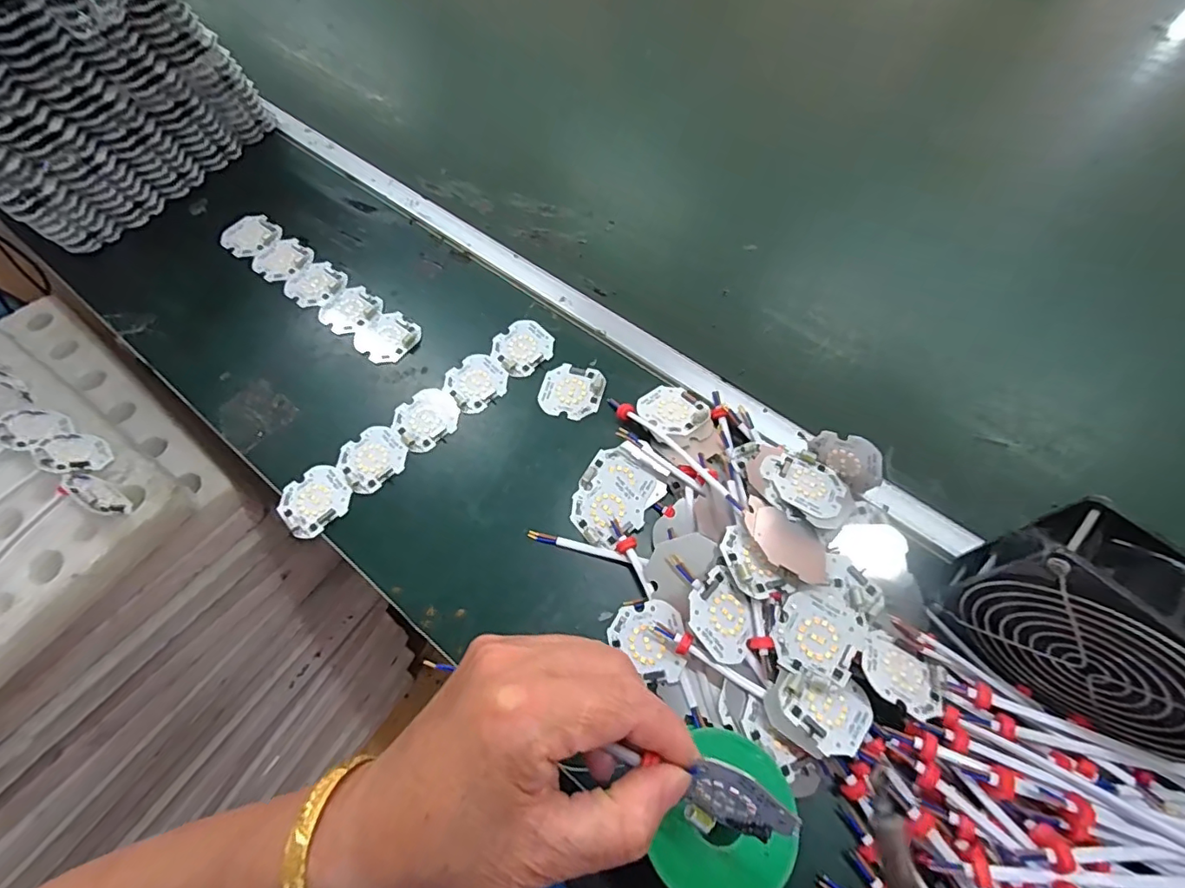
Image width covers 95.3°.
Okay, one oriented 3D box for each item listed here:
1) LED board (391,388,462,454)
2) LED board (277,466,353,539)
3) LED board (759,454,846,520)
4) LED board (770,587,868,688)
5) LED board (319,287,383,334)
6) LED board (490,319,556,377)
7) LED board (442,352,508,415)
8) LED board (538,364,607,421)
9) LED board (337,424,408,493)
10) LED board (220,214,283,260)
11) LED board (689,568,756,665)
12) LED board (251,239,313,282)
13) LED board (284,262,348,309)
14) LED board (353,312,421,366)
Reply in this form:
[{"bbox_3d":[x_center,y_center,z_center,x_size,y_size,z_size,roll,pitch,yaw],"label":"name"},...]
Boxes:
[{"bbox_3d":[-0.126,-0.020,0.411,0.048,0.005,0.044,-41,69,-17],"label":"LED board"},{"bbox_3d":[-0.197,0.039,0.383,0.047,0.007,0.043,-37,71,-17],"label":"LED board"},{"bbox_3d":[0.139,0.025,0.357,0.054,0.004,0.042,31,51,12],"label":"LED board"},{"bbox_3d":[0.130,0.110,0.310,0.046,0.008,0.049,28,67,15],"label":"LED board"},{"bbox_3d":[-0.205,-0.114,0.457,0.045,0.004,0.046,35,69,18],"label":"LED board"},{"bbox_3d":[-0.056,-0.079,0.436,0.047,0.004,0.046,-42,69,-18],"label":"LED board"},{"bbox_3d":[-0.091,-0.049,0.423,0.046,0.004,0.045,-39,68,-17],"label":"LED board"},{"bbox_3d":[-0.016,-0.040,0.418,0.048,0.004,0.045,13,64,8],"label":"LED board"},{"bbox_3d":[-0.161,0.010,0.398,0.046,0.005,0.043,-39,68,-17],"label":"LED board"},{"bbox_3d":[-0.317,-0.193,0.501,0.046,0.004,0.047,36,69,11],"label":"LED board"},{"bbox_3d":[0.076,0.100,0.311,0.040,0.004,0.044,-38,88,-28],"label":"LED board"},{"bbox_3d":[-0.279,-0.166,0.487,0.043,0.004,0.046,34,69,17],"label":"LED board"},{"bbox_3d":[-0.243,-0.141,0.473,0.048,0.004,0.046,35,69,18],"label":"LED board"},{"bbox_3d":[-0.170,-0.088,0.445,0.046,0.005,0.046,36,69,18],"label":"LED board"}]

